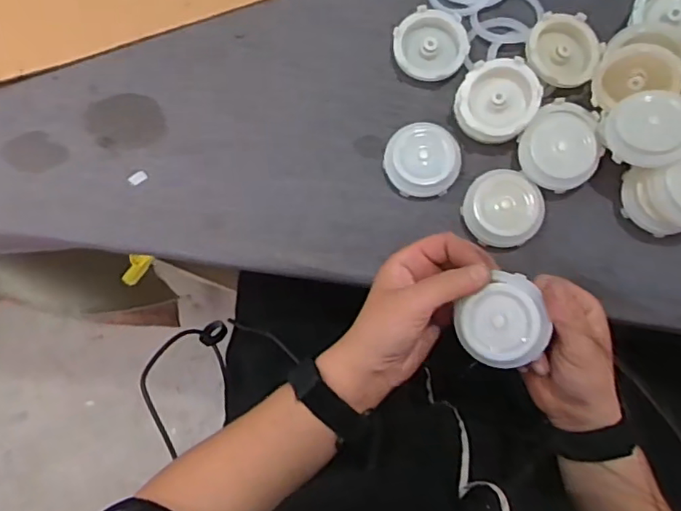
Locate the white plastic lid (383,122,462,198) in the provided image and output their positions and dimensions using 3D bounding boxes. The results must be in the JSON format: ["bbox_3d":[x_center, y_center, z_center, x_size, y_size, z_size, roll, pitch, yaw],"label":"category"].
[{"bbox_3d":[0.064,-0.073,0.450,0.057,0.022,0.053,-1,81,3],"label":"white plastic lid"}]

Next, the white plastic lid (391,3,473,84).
[{"bbox_3d":[0.073,-0.168,0.469,0.058,0.017,0.058,-1,81,3],"label":"white plastic lid"}]

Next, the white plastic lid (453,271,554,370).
[{"bbox_3d":[0.104,0.042,0.366,0.053,0.013,0.057,4,101,22],"label":"white plastic lid"}]

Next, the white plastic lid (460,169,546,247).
[{"bbox_3d":[0.124,-0.036,0.438,0.057,0.022,0.057,-1,81,3],"label":"white plastic lid"}]

